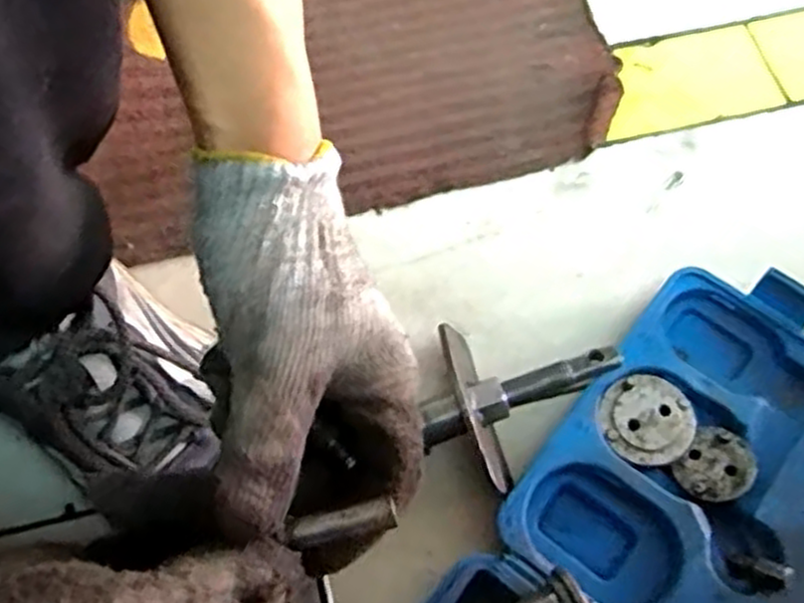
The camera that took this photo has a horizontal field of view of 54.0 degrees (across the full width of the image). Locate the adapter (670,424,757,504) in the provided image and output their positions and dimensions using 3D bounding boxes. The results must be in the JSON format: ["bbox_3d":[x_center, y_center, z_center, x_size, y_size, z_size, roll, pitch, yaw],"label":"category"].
[{"bbox_3d":[0.166,0.086,0.416,0.035,0.012,0.039,36,70,15],"label":"adapter"}]

